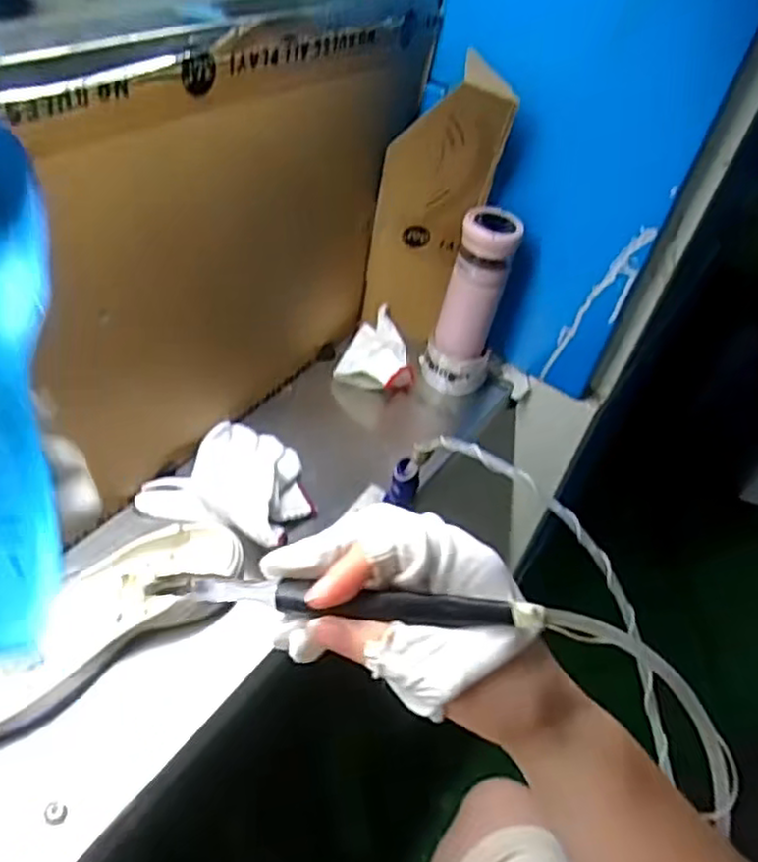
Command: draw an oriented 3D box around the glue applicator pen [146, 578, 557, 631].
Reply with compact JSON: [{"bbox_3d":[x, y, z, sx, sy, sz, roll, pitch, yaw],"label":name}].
[{"bbox_3d":[-0.015,0.071,0.298,0.165,0.016,0.017,2,38,11],"label":"glue applicator pen"}]

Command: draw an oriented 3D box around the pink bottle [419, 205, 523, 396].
[{"bbox_3d":[0.112,-0.157,0.890,0.084,0.233,0.062,12,39,6],"label":"pink bottle"}]

